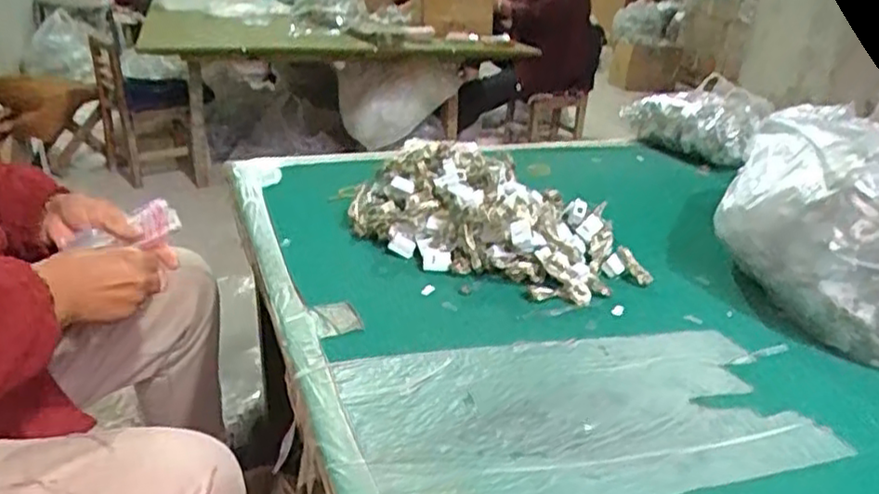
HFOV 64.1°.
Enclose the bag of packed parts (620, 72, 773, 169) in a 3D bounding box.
[{"bbox_3d":[0.402,-0.211,1.127,0.101,0.118,0.259,-14,29,-31],"label":"bag of packed parts"}]

